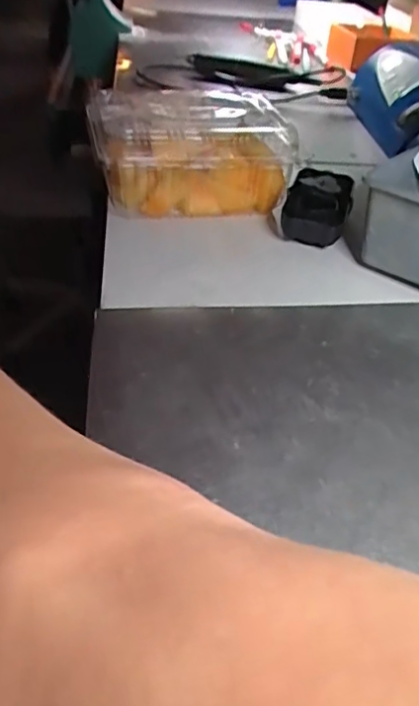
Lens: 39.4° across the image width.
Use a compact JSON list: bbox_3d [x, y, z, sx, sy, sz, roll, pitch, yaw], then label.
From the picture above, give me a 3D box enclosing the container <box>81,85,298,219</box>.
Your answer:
[{"bbox_3d":[-0.012,-0.177,0.500,0.170,0.095,0.101,-1,40,-9],"label":"container"}]

